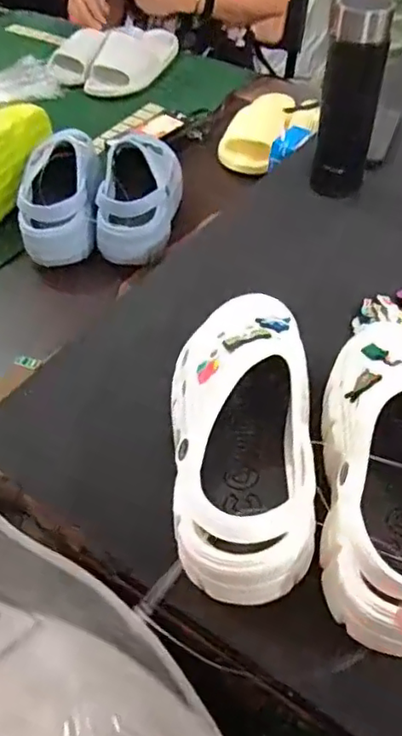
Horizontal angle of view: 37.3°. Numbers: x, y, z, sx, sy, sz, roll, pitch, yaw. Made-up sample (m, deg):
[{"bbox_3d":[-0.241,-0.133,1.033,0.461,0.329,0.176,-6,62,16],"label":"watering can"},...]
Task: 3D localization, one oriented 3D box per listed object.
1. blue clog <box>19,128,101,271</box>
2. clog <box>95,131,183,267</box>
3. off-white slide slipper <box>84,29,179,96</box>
[{"bbox_3d":[-0.192,-0.245,0.842,0.103,0.080,0.236,0,68,3],"label":"blue clog"},{"bbox_3d":[-0.084,-0.249,0.835,0.097,0.084,0.204,3,49,6],"label":"clog"},{"bbox_3d":[-0.133,-0.625,1.208,0.102,0.069,0.223,21,53,20],"label":"off-white slide slipper"}]

